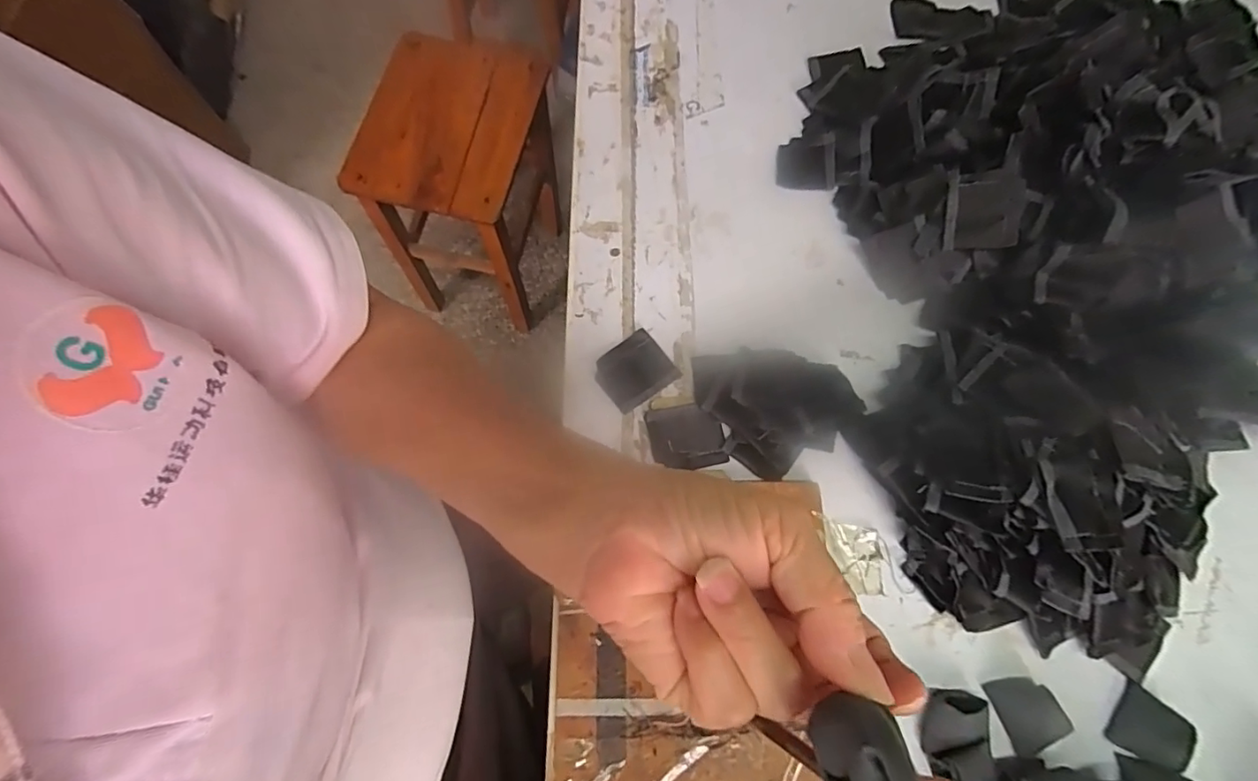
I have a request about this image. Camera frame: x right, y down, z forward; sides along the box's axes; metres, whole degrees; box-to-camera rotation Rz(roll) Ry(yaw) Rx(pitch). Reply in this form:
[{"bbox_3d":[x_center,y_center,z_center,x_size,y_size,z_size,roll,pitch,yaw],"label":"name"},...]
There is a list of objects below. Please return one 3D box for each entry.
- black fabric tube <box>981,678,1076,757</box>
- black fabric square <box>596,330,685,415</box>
[{"bbox_3d":[0.250,0.203,0.339,0.035,0.017,0.041,-19,75,-9],"label":"black fabric tube"},{"bbox_3d":[0.004,-0.014,0.404,0.056,0.004,0.049,-35,72,-19],"label":"black fabric square"}]

